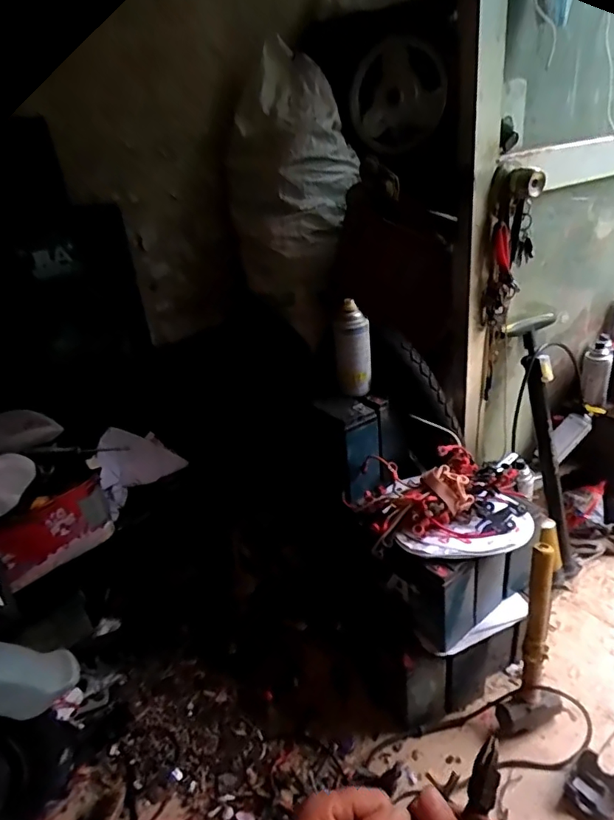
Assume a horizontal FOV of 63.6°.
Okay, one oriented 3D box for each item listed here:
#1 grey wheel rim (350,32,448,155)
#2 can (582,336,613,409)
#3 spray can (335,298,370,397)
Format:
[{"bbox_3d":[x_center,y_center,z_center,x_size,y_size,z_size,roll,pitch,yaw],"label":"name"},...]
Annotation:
[{"bbox_3d":[0.246,-0.847,1.339,0.248,0.254,0.079,2,28,17],"label":"grey wheel rim"},{"bbox_3d":[0.723,-0.095,1.241,0.058,0.169,0.053,2,5,0],"label":"can"},{"bbox_3d":[0.086,-0.115,0.922,0.063,0.161,0.063,-4,27,6],"label":"spray can"}]

